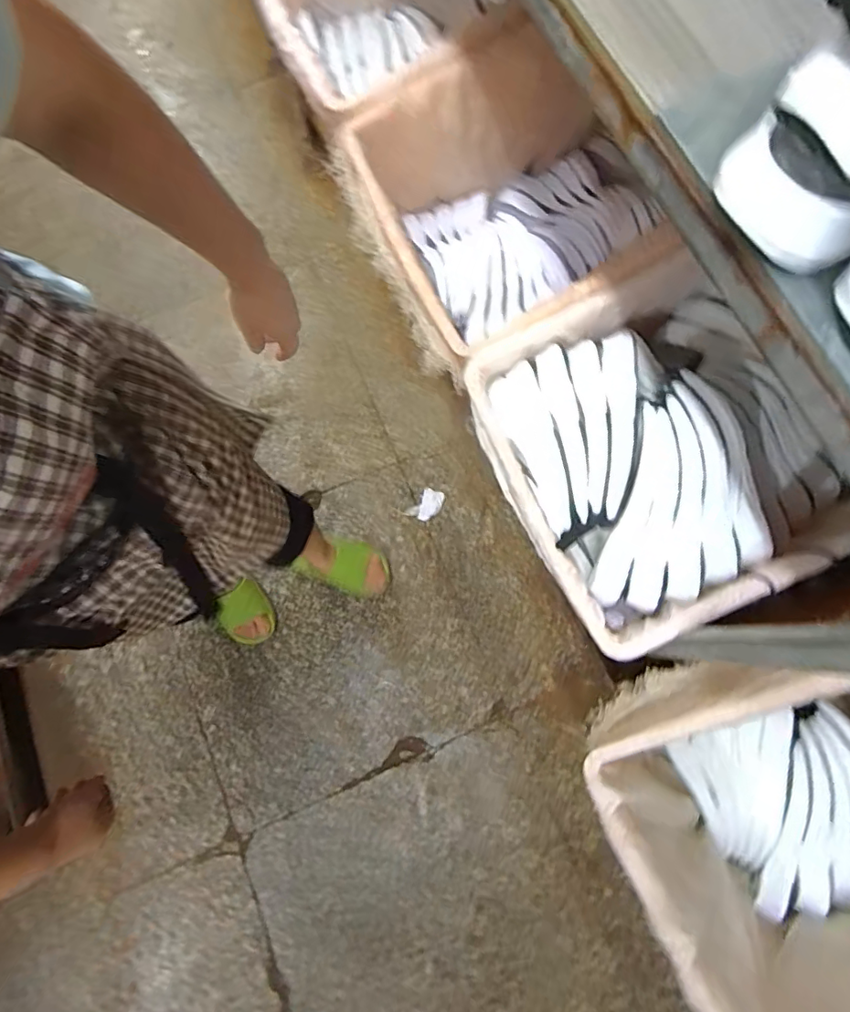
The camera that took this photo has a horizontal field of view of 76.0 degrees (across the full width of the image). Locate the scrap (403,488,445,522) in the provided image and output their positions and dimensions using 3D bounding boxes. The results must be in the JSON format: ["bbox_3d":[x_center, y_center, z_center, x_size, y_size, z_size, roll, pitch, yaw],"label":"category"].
[{"bbox_3d":[0.004,0.000,1.261,0.056,0.011,0.092,40,80,10],"label":"scrap"}]

